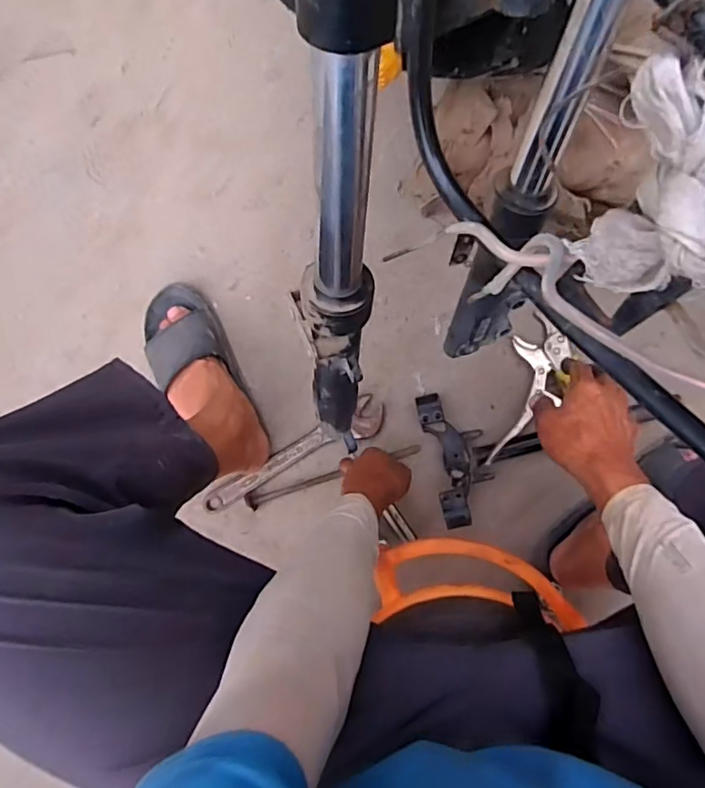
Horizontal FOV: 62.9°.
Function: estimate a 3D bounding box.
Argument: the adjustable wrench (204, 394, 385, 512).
[{"bbox_3d":[-0.080,0.094,0.814,0.283,0.025,0.050,-33,88,4],"label":"adjustable wrench"}]

